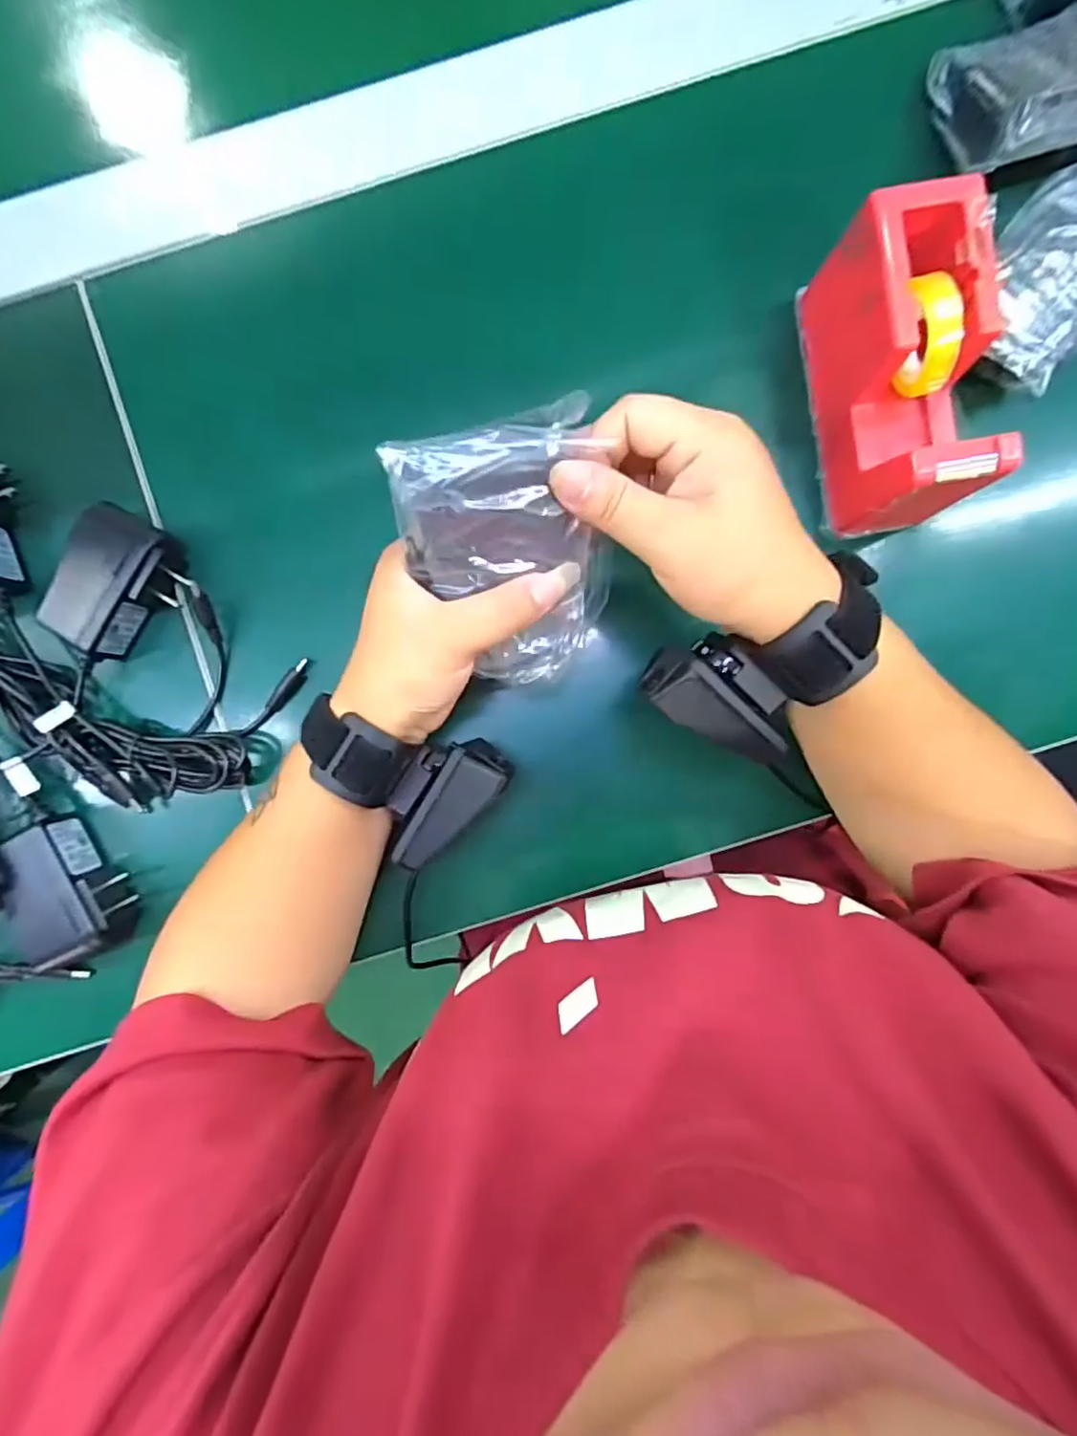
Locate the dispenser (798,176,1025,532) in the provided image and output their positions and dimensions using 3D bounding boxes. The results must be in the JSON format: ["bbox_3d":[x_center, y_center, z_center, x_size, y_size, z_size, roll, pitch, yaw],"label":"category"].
[{"bbox_3d":[0.170,-0.160,0.301,0.057,0.079,0.136,-10,88,1],"label":"dispenser"}]

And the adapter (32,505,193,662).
[{"bbox_3d":[-0.216,-0.067,0.328,0.047,0.035,0.073,33,89,2],"label":"adapter"}]

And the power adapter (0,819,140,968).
[{"bbox_3d":[-0.246,0.090,0.327,0.053,0.025,0.069,-22,88,0],"label":"power adapter"}]

